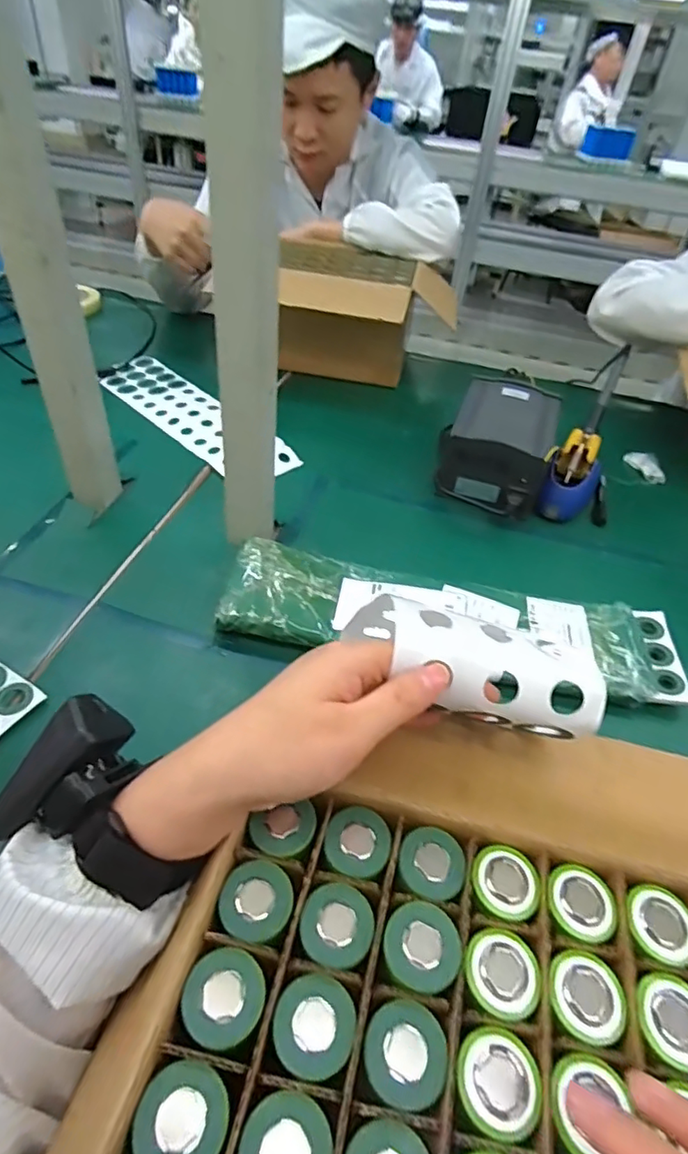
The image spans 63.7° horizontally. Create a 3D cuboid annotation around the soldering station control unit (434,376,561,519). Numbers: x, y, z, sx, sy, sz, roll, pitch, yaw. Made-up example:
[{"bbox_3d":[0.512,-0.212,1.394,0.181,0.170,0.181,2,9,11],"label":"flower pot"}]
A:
[{"bbox_3d":[0.212,-0.173,0.755,0.131,0.108,0.195,19,46,12],"label":"soldering station control unit"}]

